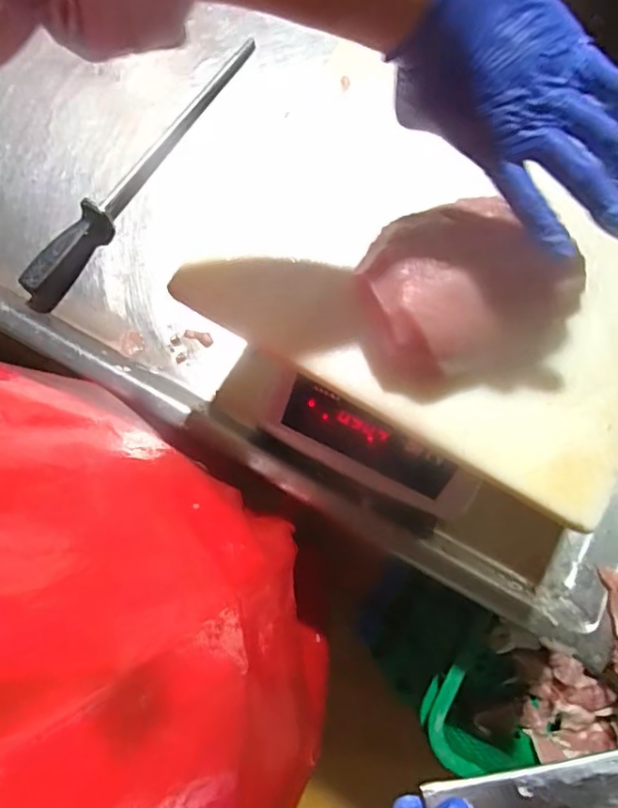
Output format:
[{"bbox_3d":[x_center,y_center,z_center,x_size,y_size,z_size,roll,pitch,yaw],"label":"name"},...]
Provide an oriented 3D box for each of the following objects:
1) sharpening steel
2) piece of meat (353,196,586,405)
[{"bbox_3d":[-0.193,-0.280,0.658,0.028,0.038,0.412,32,78,7],"label":"sharpening steel"},{"bbox_3d":[0.109,-0.079,0.406,0.144,0.053,0.127,-16,77,-4],"label":"piece of meat"}]

